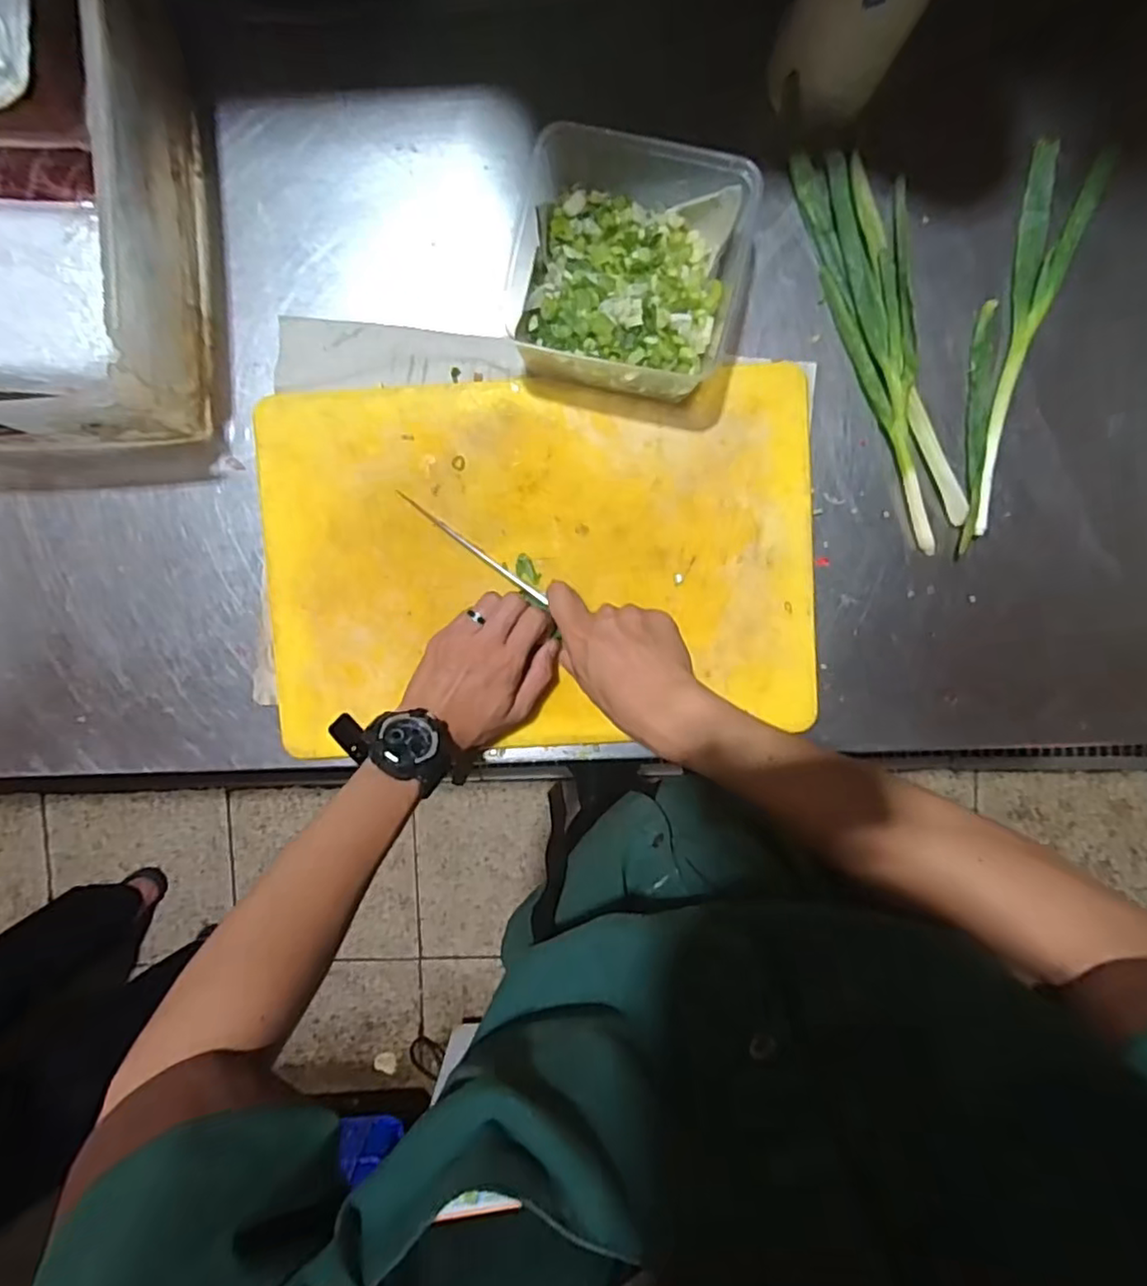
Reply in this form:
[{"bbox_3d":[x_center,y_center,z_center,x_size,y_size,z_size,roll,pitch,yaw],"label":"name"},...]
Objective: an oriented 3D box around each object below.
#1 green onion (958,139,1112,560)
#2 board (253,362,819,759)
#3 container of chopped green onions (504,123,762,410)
[{"bbox_3d":[0.342,-0.231,0.513,0.051,0.011,0.308,16,94,0],"label":"green onion"},{"bbox_3d":[-0.029,-0.064,0.531,0.438,0.009,0.289,-4,94,1],"label":"board"},{"bbox_3d":[0.042,-0.285,0.486,0.182,0.056,0.180,12,94,0],"label":"container of chopped green onions"}]

